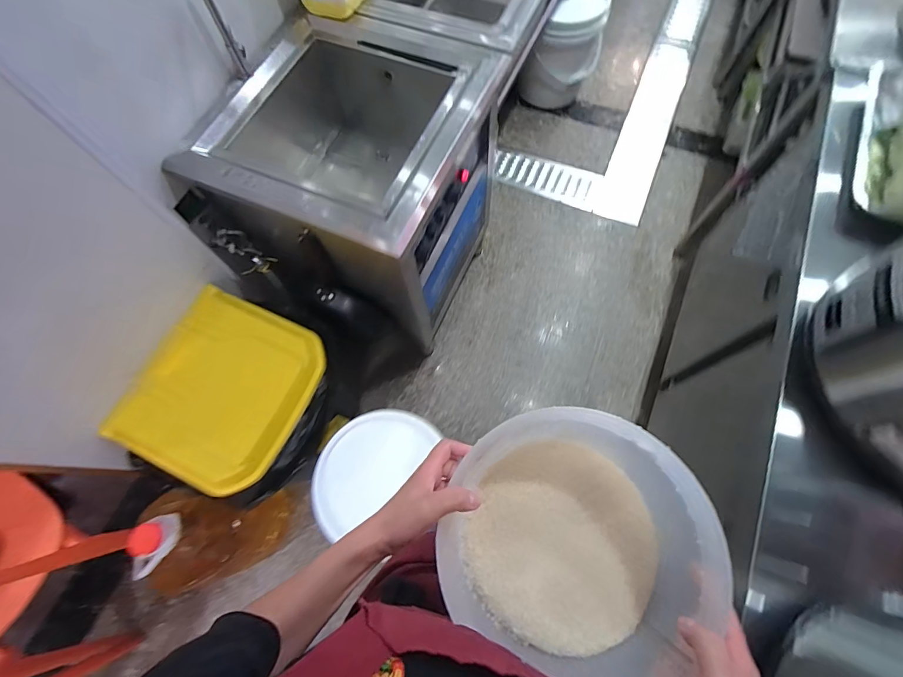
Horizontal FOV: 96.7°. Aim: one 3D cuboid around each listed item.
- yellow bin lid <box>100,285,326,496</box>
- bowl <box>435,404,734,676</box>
[{"bbox_3d":[-0.530,0.118,0.923,0.376,0.069,0.403,23,71,10],"label":"yellow bin lid"},{"bbox_3d":[0.128,0.218,0.437,0.233,0.165,0.238,-1,69,2],"label":"bowl"}]

